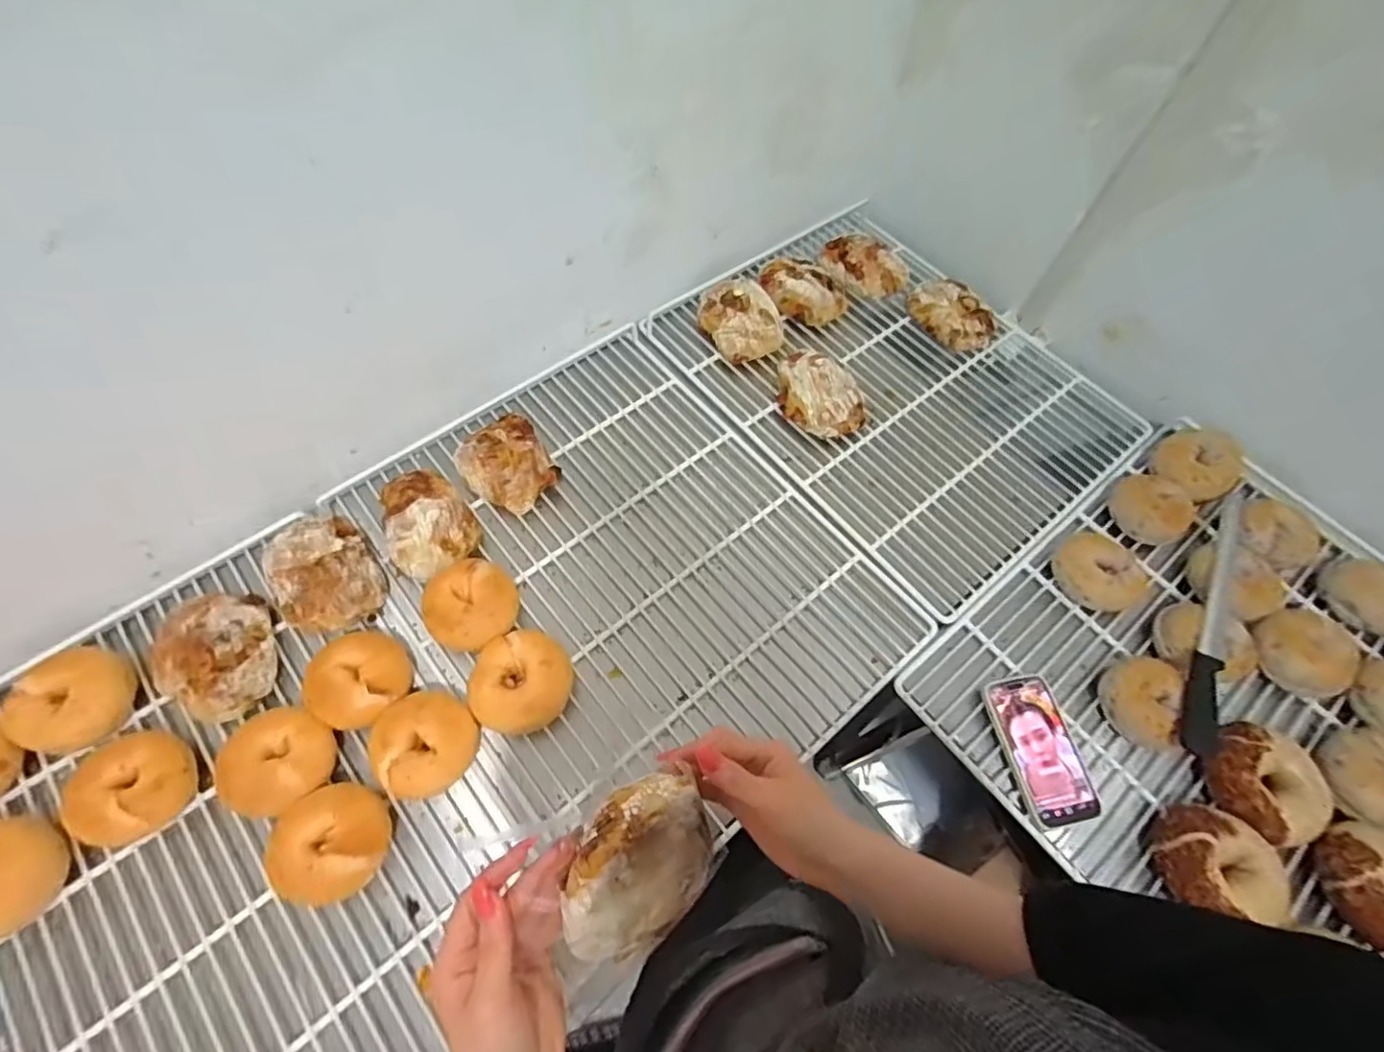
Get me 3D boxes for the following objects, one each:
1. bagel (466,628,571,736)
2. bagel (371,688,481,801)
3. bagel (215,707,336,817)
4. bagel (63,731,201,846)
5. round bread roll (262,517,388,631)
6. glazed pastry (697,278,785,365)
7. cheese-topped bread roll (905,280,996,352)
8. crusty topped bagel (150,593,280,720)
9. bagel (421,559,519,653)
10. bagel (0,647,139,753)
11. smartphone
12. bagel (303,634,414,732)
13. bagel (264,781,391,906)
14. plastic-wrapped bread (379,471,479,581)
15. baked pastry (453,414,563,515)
[{"bbox_3d":[-0.186,0.171,0.664,0.105,0.049,0.105,1,63,-1],"label":"bagel"},{"bbox_3d":[-0.270,0.224,0.626,0.090,0.062,0.097,2,62,-3],"label":"bagel"},{"bbox_3d":[-0.410,0.232,0.608,0.090,0.053,0.099,2,62,-3],"label":"bagel"},{"bbox_3d":[-0.537,0.252,0.589,0.090,0.053,0.101,0,62,-4],"label":"bagel"},{"bbox_3d":[-0.426,0.053,0.703,0.110,0.050,0.142,-29,68,-15],"label":"round bread roll"},{"bbox_3d":[0.074,-0.314,0.920,0.109,0.056,0.139,-29,68,-15],"label":"glazed pastry"},{"bbox_3d":[0.408,-0.332,0.952,0.093,0.051,0.139,-33,69,-17],"label":"cheese-topped bread roll"},{"bbox_3d":[-0.510,0.135,0.651,0.102,0.051,0.146,-22,66,-15],"label":"crusty topped bagel"},{"bbox_3d":[-0.251,0.094,0.698,0.097,0.057,0.102,2,62,-3],"label":"bagel"},{"bbox_3d":[-0.633,0.171,0.617,0.103,0.052,0.104,15,62,4],"label":"bagel"},{"bbox_3d":[0.376,0.237,0.654,0.074,0.015,0.148,-14,61,-1],"label":"smartphone"},{"bbox_3d":[-0.355,0.167,0.650,0.091,0.058,0.093,1,63,-1],"label":"bagel"},{"bbox_3d":[-0.339,0.300,0.575,0.095,0.056,0.097,2,62,-3],"label":"bagel"},{"bbox_3d":[-0.324,-0.005,0.743,0.098,0.057,0.141,-33,69,-17],"label":"plastic-wrapped bread"},{"bbox_3d":[-0.235,-0.084,0.792,0.126,0.048,0.117,38,68,16],"label":"baked pastry"}]

